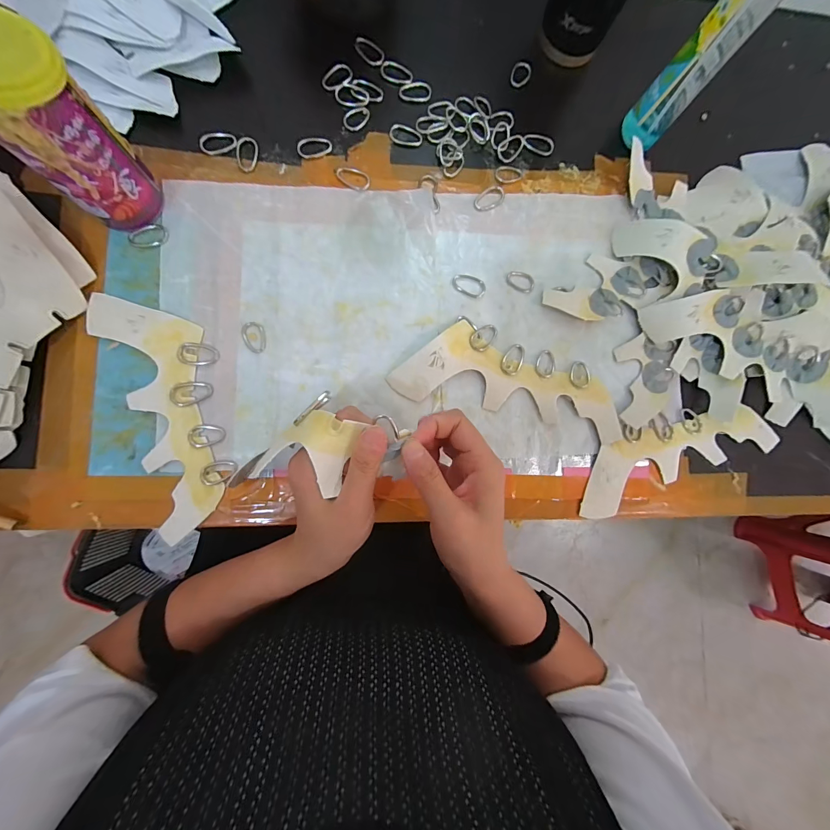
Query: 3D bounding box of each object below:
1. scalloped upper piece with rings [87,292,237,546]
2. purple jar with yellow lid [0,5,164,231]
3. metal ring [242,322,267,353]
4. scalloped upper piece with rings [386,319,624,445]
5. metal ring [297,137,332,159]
[{"bbox_3d":[-0.215,-0.008,0.318,0.087,0.008,0.215,-21,88,-7],"label":"scalloped upper piece with rings"},{"bbox_3d":[-0.252,-0.199,0.263,0.061,0.138,0.051,-17,88,-7],"label":"purple jar with yellow lid"},{"bbox_3d":[-0.149,-0.072,0.331,0.020,0.004,0.031,-22,88,-7],"label":"metal ring"},{"bbox_3d":[0.097,-0.029,0.348,0.226,0.012,0.080,18,84,-5],"label":"scalloped upper piece with rings"},{"bbox_3d":[-0.099,-0.264,0.350,0.033,0.007,0.017,-12,87,-7],"label":"metal ring"}]

